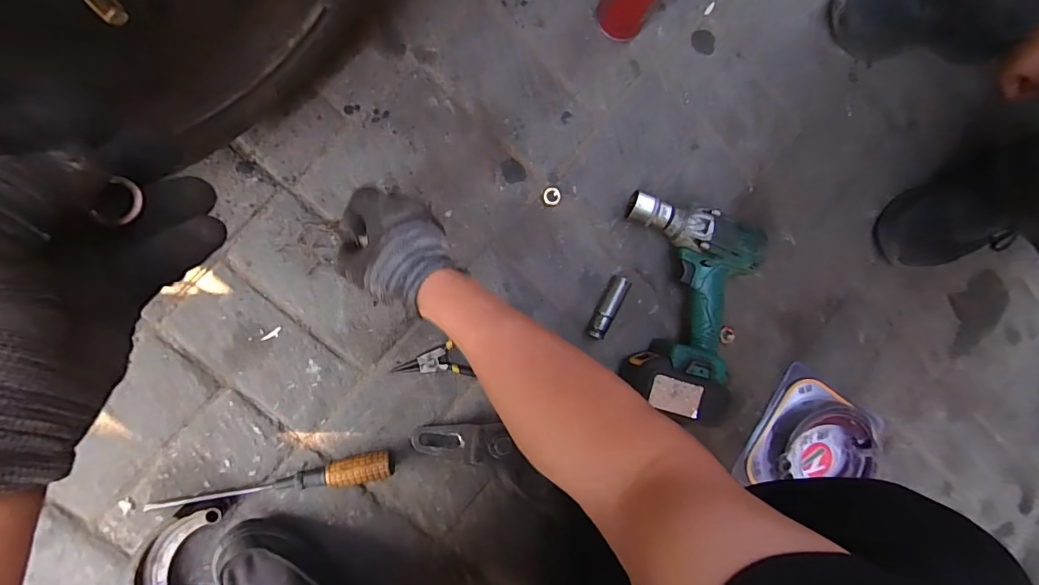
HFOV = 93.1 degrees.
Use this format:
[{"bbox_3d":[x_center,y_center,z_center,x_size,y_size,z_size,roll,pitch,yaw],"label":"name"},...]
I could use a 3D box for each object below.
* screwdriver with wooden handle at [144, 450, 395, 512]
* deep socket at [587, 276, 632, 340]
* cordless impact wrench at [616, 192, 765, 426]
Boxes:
[{"bbox_3d":[-0.262,0.210,0.528,0.249,0.027,0.027,-11,94,-9],"label":"screwdriver with wooden handle"},{"bbox_3d":[0.108,0.018,0.592,0.023,0.019,0.080,24,88,-10],"label":"deep socket"},{"bbox_3d":[0.188,0.013,0.581,0.161,0.073,0.231,10,90,-12],"label":"cordless impact wrench"}]

